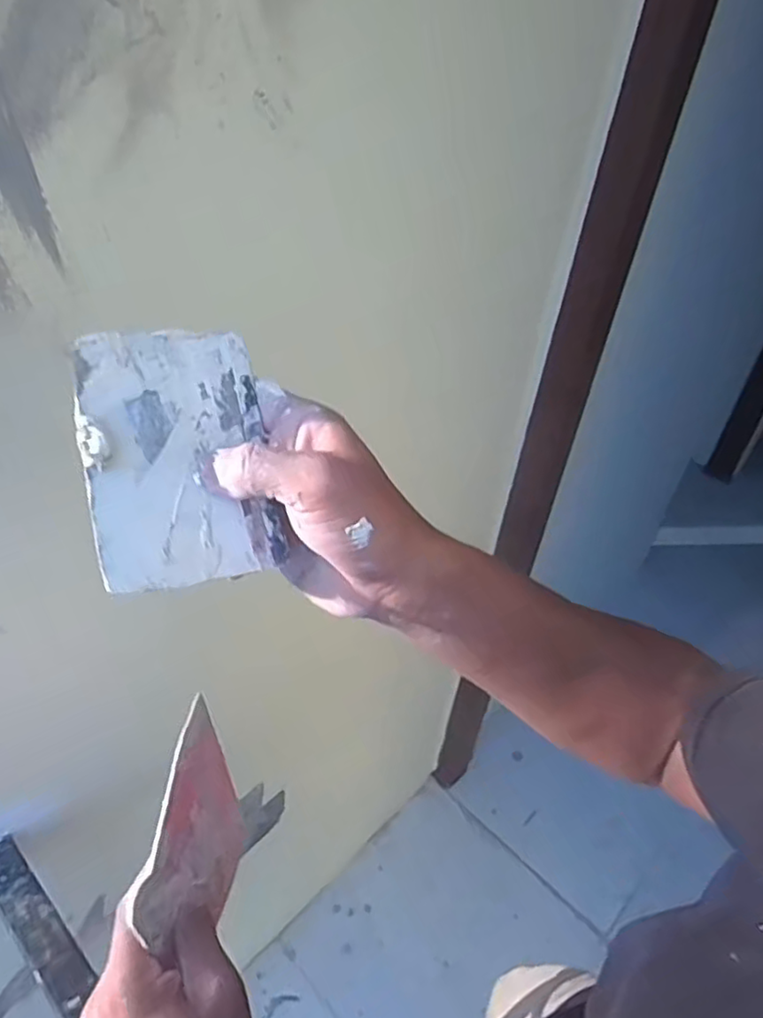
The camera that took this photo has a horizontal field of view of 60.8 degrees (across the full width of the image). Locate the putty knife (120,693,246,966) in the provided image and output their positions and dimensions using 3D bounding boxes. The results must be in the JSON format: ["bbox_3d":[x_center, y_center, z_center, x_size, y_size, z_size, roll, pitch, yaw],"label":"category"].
[{"bbox_3d":[-0.115,0.216,0.412,0.007,0.162,0.121,0,37,5],"label":"putty knife"}]

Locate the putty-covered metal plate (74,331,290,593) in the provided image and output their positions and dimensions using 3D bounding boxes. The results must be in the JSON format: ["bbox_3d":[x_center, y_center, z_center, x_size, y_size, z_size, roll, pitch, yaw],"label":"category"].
[{"bbox_3d":[-0.091,-0.025,0.296,0.081,0.005,0.116,-10,82,-32],"label":"putty-covered metal plate"}]

